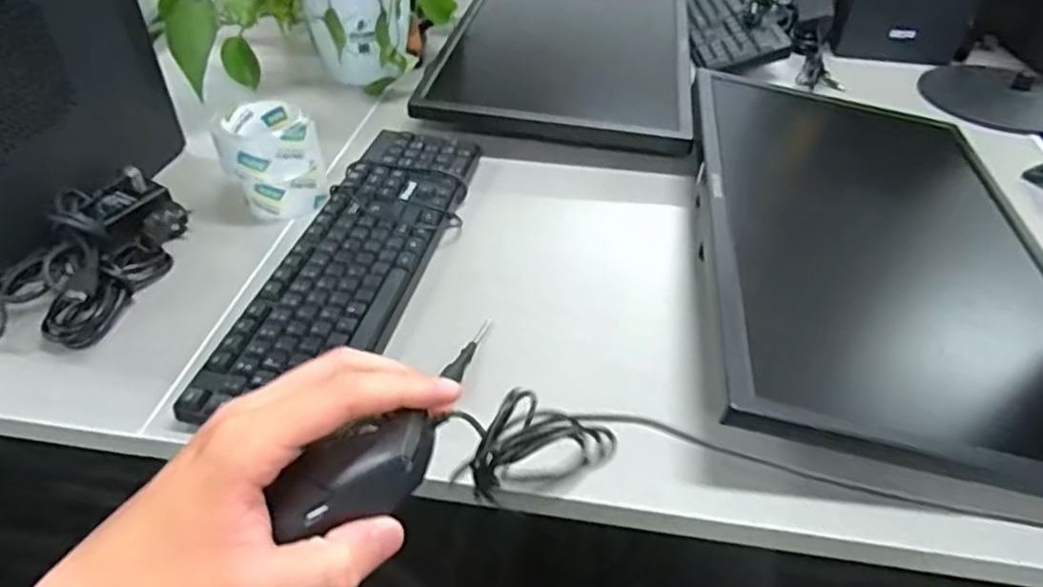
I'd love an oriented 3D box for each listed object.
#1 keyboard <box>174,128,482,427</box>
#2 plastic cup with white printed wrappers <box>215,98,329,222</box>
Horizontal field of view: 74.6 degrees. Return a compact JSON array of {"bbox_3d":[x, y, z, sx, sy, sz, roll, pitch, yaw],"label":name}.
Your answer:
[{"bbox_3d":[-0.151,-0.038,0.652,0.126,0.026,0.416,8,42,8],"label":"keyboard"},{"bbox_3d":[-0.264,-0.145,0.734,0.097,0.102,0.110,-13,43,-16],"label":"plastic cup with white printed wrappers"}]

